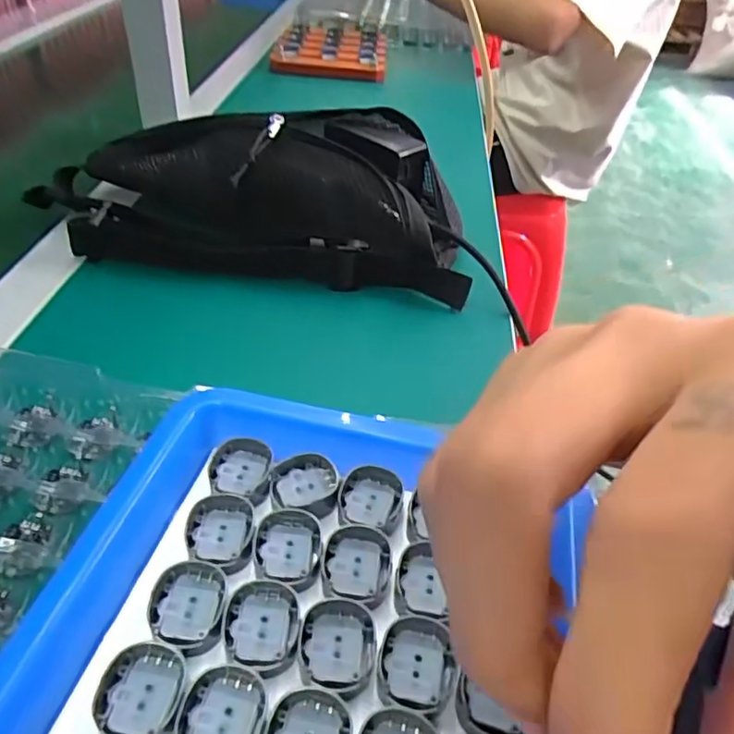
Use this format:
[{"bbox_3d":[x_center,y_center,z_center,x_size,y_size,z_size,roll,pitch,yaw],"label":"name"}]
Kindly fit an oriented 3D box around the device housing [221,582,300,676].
[{"bbox_3d":[-0.036,0.087,0.203,0.024,0.004,0.030,4,41,-2],"label":"device housing"}]

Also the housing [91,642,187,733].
[{"bbox_3d":[-0.070,0.099,0.185,0.024,0.004,0.029,9,41,3],"label":"housing"}]

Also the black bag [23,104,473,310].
[{"bbox_3d":[-0.087,-0.127,0.447,0.319,0.084,0.134,7,41,1],"label":"black bag"}]

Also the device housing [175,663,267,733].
[{"bbox_3d":[-0.044,0.106,0.181,0.025,0.004,0.030,6,41,0],"label":"device housing"}]

